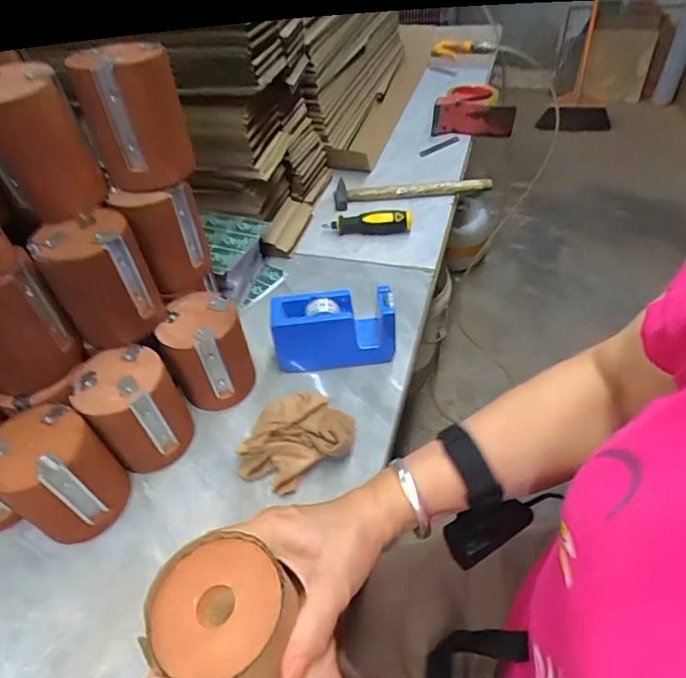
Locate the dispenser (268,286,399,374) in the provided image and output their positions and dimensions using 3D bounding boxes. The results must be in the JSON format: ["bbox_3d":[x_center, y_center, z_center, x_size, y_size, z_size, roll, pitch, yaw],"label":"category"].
[{"bbox_3d":[-0.010,-0.010,0.524,0.127,0.080,0.042,-6,46,-2],"label":"dispenser"}]

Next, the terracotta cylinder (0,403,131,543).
[{"bbox_3d":[-0.238,0.118,0.408,0.076,0.103,0.076,-2,46,2],"label":"terracotta cylinder"}]

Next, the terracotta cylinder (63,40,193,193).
[{"bbox_3d":[-0.178,-0.190,0.412,0.080,0.098,0.064,-15,47,-10],"label":"terracotta cylinder"}]

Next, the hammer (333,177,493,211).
[{"bbox_3d":[0.112,-0.243,0.771,0.250,0.023,0.059,-7,46,-3],"label":"hammer"}]

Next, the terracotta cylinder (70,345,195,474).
[{"bbox_3d":[-0.193,0.067,0.453,0.078,0.102,0.077,-2,46,2],"label":"terracotta cylinder"}]

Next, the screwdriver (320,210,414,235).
[{"bbox_3d":[0.035,-0.172,0.694,0.125,0.033,0.027,2,47,6],"label":"screwdriver"}]

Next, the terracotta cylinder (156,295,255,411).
[{"bbox_3d":[-0.137,0.013,0.494,0.079,0.100,0.074,-2,46,2],"label":"terracotta cylinder"}]

